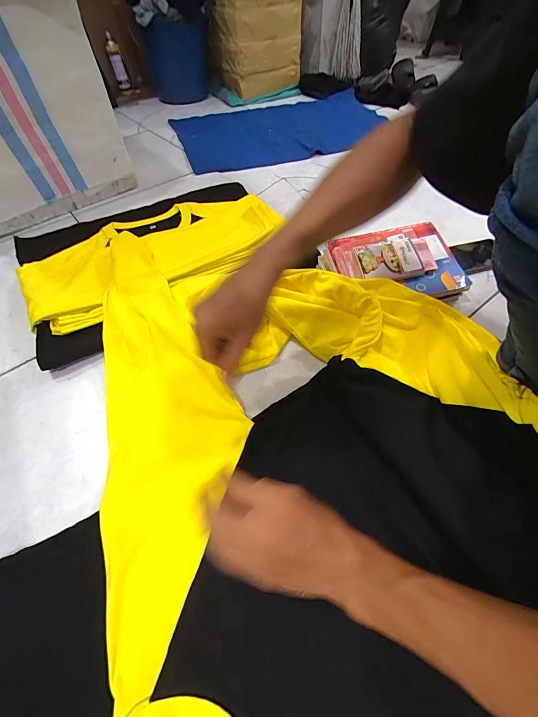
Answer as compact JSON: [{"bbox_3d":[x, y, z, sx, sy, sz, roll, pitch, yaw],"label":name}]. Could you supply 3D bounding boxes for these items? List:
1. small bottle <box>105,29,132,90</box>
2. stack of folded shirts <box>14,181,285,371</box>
[{"bbox_3d":[-0.666,-1.298,1.362,0.066,0.196,0.061,-20,56,-9],"label":"small bottle"},{"bbox_3d":[-0.227,-0.243,0.629,0.520,0.049,0.378,-26,58,-15],"label":"stack of folded shirts"}]

